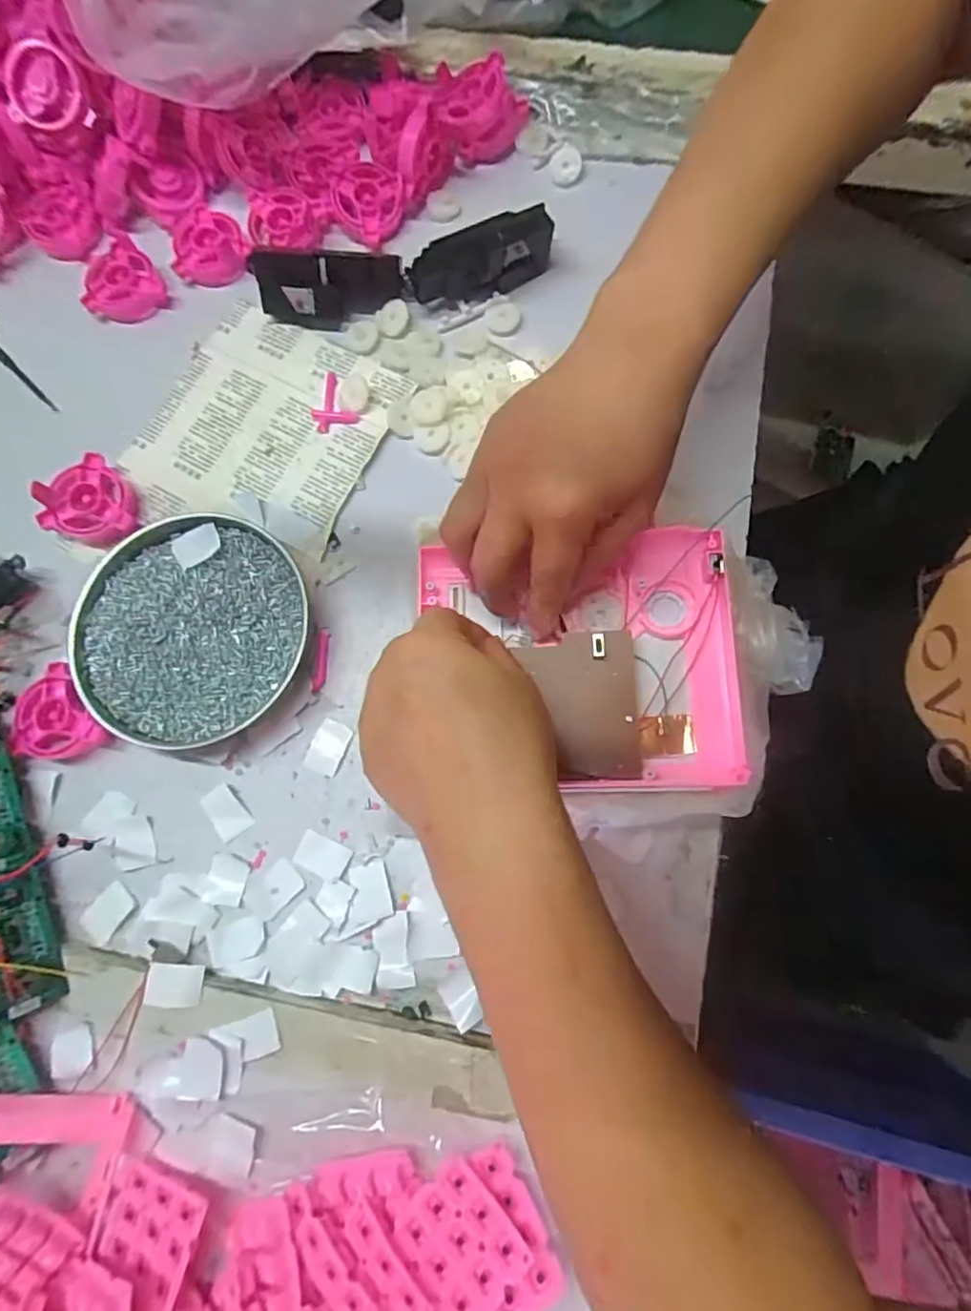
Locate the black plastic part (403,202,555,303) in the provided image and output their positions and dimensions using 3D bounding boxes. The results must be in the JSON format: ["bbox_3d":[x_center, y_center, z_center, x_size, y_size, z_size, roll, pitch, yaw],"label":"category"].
[{"bbox_3d":[-0.003,-0.259,0.393,0.091,0.032,0.034,-23,78,-3],"label":"black plastic part"}]

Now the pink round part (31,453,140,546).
[{"bbox_3d":[-0.246,-0.093,0.373,0.052,0.016,0.053,0,78,2],"label":"pink round part"}]

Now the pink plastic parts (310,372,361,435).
[{"bbox_3d":[-0.103,-0.163,0.393,0.027,0.004,0.042,-29,78,-4],"label":"pink plastic parts"}]

